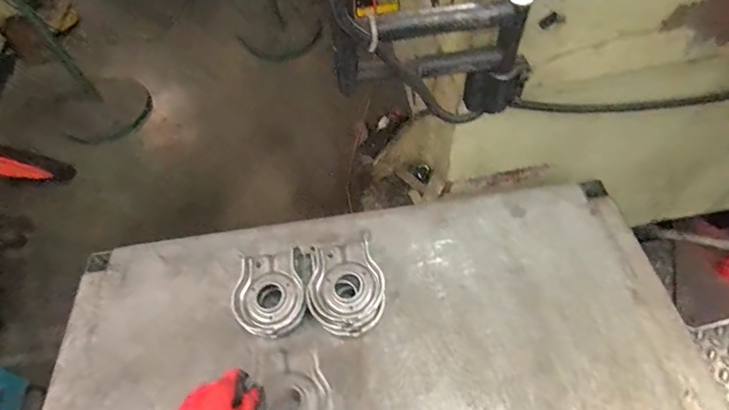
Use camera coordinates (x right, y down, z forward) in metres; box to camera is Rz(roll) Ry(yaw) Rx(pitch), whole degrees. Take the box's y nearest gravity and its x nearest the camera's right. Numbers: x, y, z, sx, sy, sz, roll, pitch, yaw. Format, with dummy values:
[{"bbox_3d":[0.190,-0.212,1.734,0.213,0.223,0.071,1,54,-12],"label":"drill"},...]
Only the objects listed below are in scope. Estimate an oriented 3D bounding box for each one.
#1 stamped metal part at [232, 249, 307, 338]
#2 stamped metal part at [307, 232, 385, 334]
[{"bbox_3d":[-0.143,0.134,0.634,0.102,0.043,0.127,-19,54,-10],"label":"stamped metal part"},{"bbox_3d":[-0.032,0.113,0.633,0.111,0.053,0.159,-12,54,-5],"label":"stamped metal part"}]

